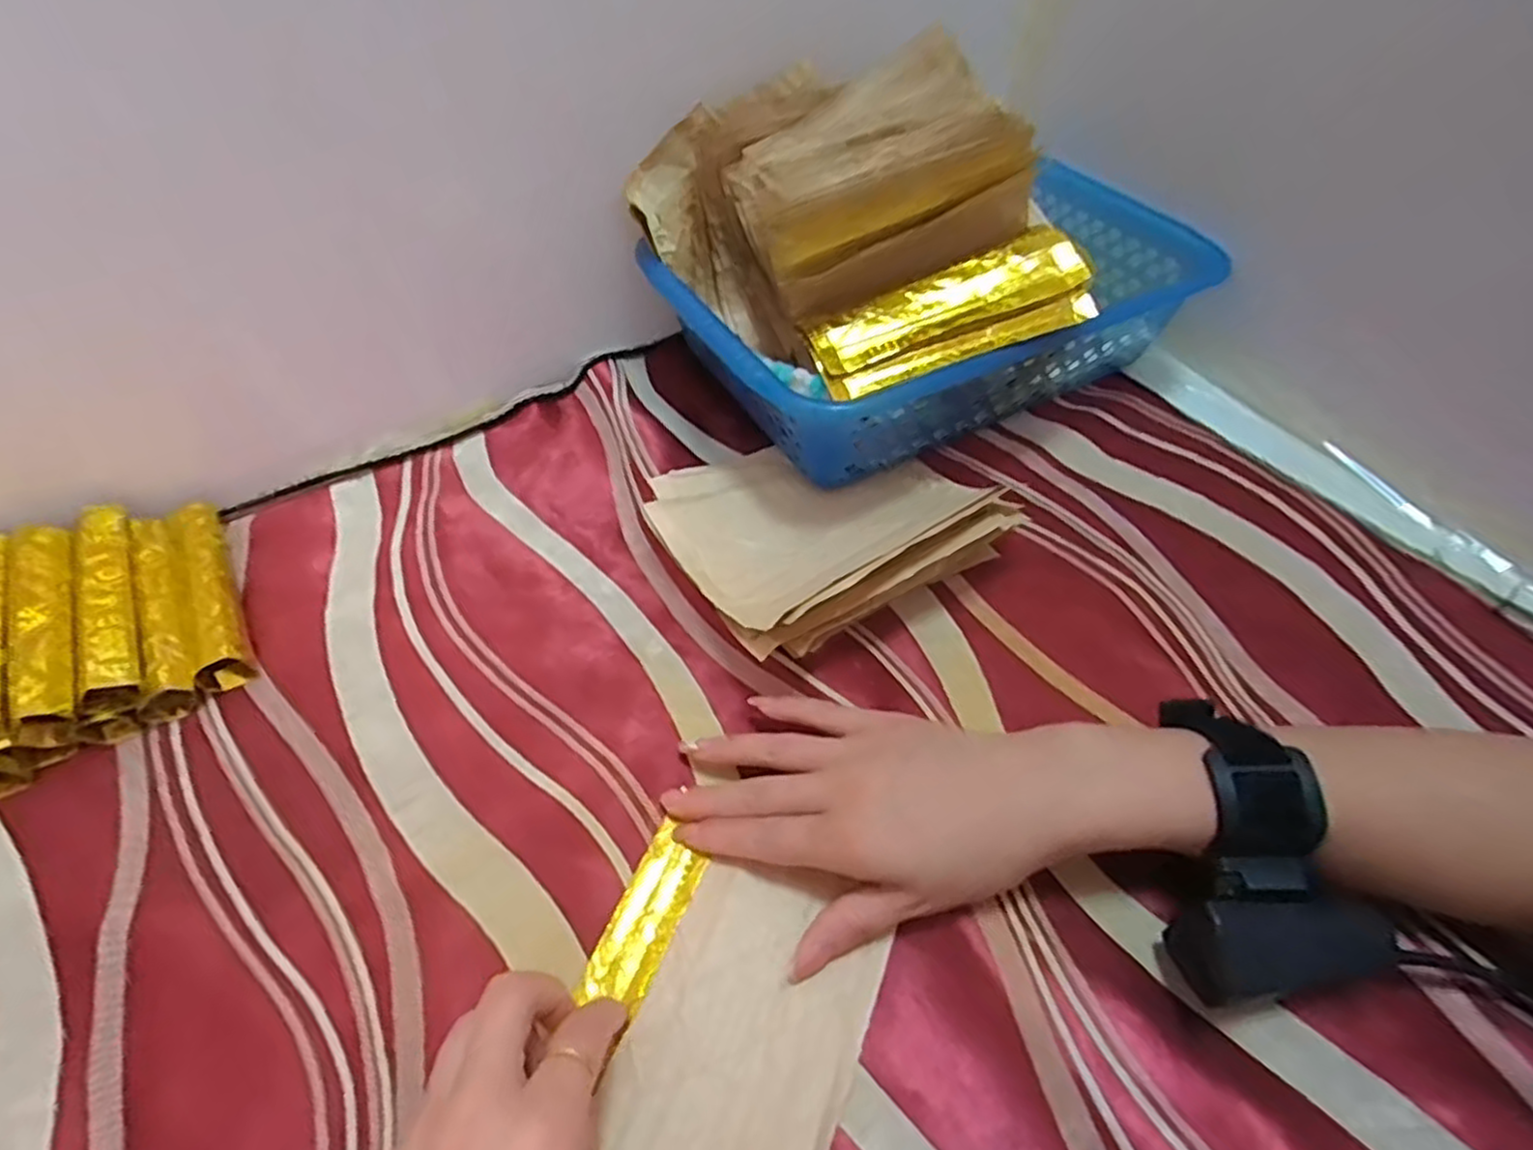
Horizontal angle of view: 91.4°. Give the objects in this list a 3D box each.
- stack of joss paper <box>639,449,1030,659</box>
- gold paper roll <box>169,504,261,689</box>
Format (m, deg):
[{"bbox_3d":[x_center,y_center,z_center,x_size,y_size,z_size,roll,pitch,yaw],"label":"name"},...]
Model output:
[{"bbox_3d":[0.031,-0.039,0.416,0.170,0.060,0.159,-27,56,-18],"label":"stack of joss paper"},{"bbox_3d":[-0.313,0.006,0.420,0.024,0.026,0.135,-25,55,-17],"label":"gold paper roll"}]

